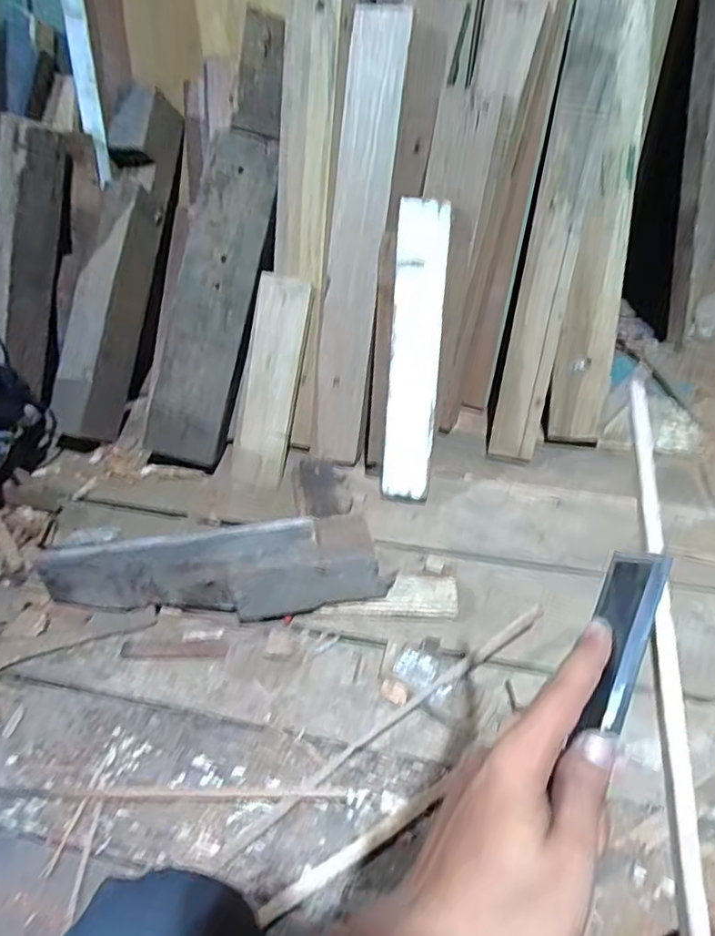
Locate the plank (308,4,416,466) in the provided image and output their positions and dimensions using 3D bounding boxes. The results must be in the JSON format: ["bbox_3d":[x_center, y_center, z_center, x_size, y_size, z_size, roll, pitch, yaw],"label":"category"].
[{"bbox_3d":[-0.005,-0.371,1.034,0.095,0.745,0.023,14,21,15],"label":"plank"}]

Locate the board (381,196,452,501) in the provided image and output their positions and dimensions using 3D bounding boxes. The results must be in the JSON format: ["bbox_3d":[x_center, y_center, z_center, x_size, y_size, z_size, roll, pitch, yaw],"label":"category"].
[{"bbox_3d":[0.100,-0.188,1.005,0.083,0.501,0.017,4,17,5],"label":"board"}]

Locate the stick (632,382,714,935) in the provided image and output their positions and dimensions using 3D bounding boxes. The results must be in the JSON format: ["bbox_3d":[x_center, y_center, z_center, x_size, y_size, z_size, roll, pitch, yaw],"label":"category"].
[{"bbox_3d":[0.139,0.150,0.246,0.014,0.013,0.447,5,63,6],"label":"stick"}]

